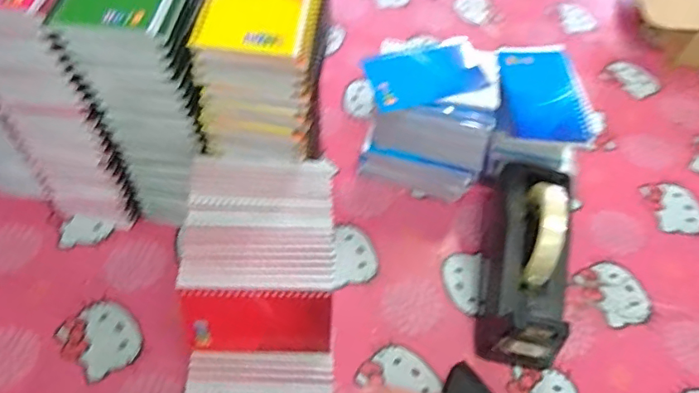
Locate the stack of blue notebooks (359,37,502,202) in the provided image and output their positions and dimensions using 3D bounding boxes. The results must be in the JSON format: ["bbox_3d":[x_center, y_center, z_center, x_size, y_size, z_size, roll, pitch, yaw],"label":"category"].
[{"bbox_3d":[0.093,-0.093,0.639,0.157,0.153,0.116,11,55,4],"label":"stack of blue notebooks"}]

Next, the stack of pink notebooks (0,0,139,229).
[{"bbox_3d":[-0.284,-0.102,0.537,0.107,0.291,0.127,6,55,0],"label":"stack of pink notebooks"}]

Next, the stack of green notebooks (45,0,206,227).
[{"bbox_3d":[-0.186,-0.091,0.537,0.109,0.292,0.136,1,55,-3],"label":"stack of green notebooks"}]

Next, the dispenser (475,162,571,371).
[{"bbox_3d":[0.192,0.063,0.556,0.080,0.135,0.204,8,55,2],"label":"dispenser"}]

